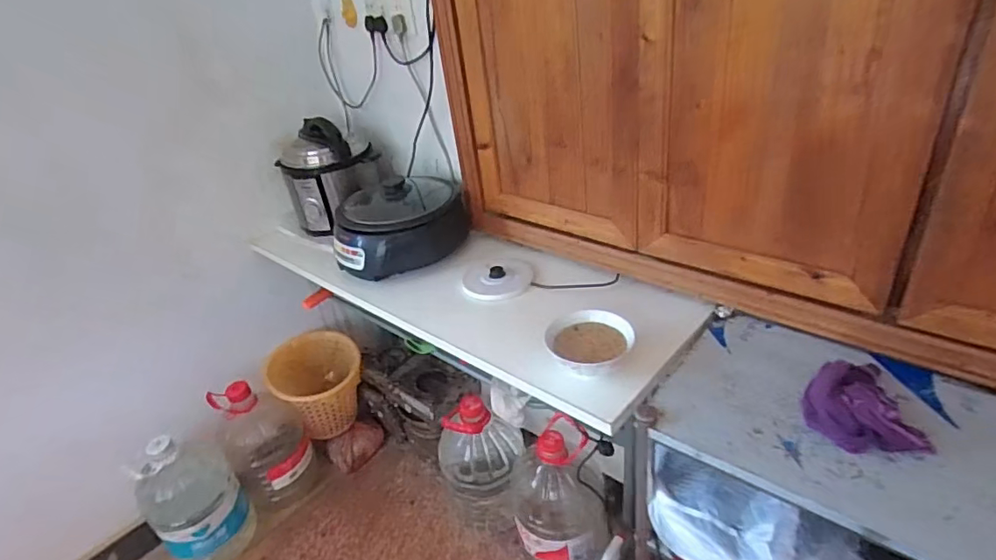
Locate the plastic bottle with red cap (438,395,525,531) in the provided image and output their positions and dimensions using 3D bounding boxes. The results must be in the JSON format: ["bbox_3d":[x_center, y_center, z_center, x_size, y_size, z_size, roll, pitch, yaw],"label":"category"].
[{"bbox_3d":[-0.039,0.506,1.484,0.215,0.403,0.173,-9,31,-3],"label":"plastic bottle with red cap"}]

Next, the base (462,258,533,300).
[{"bbox_3d":[0.000,-0.004,1.216,0.154,0.035,0.152,-9,31,-3],"label":"base"}]

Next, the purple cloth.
[{"bbox_3d":[0.502,0.161,0.770,0.142,0.062,0.166,-5,31,4],"label":"purple cloth"}]

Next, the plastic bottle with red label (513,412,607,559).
[{"bbox_3d":[0.147,0.557,1.355,0.212,0.417,0.191,-6,30,1],"label":"plastic bottle with red label"}]

